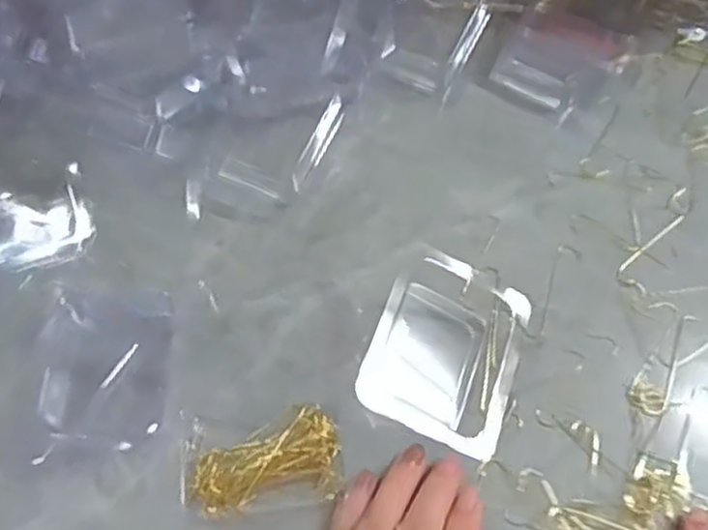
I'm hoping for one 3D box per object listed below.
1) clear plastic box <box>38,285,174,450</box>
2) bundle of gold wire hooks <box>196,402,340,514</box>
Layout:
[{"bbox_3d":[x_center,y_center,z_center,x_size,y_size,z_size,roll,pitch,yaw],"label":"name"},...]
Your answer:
[{"bbox_3d":[-0.128,0.052,0.390,0.063,0.014,0.080,-1,61,0],"label":"clear plastic box"},{"bbox_3d":[-0.041,0.097,0.366,0.071,0.013,0.036,-22,64,-11],"label":"bundle of gold wire hooks"}]

